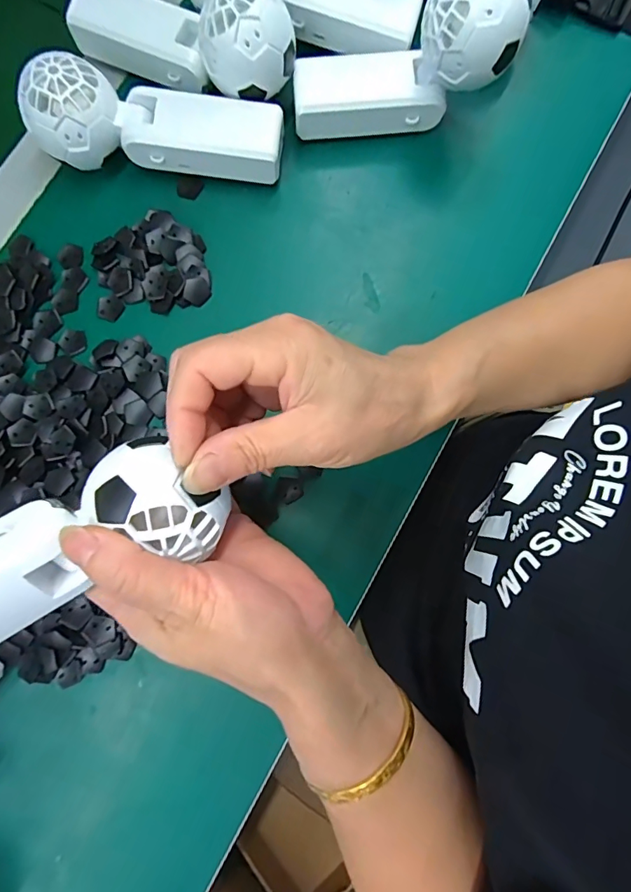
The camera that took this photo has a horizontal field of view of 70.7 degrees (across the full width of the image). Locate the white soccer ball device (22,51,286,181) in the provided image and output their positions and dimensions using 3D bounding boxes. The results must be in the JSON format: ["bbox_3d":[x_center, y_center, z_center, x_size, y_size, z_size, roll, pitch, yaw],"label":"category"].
[{"bbox_3d":[-0.108,-0.222,0.307,0.169,0.055,0.052,1,81,-1],"label":"white soccer ball device"}]

